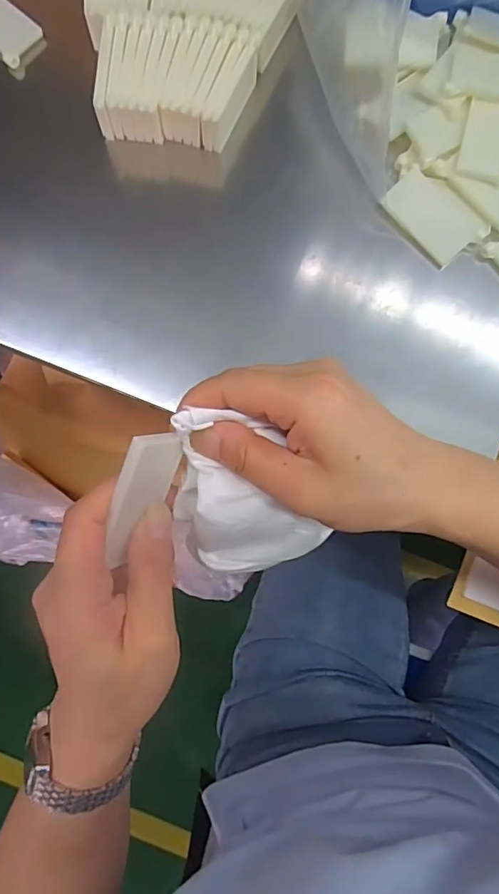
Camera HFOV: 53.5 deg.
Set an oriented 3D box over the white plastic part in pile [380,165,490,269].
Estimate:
[{"bbox_3d":[0.145,-0.183,0.391,0.075,0.011,0.049,45,84,4],"label":"white plastic part in pile"}]

